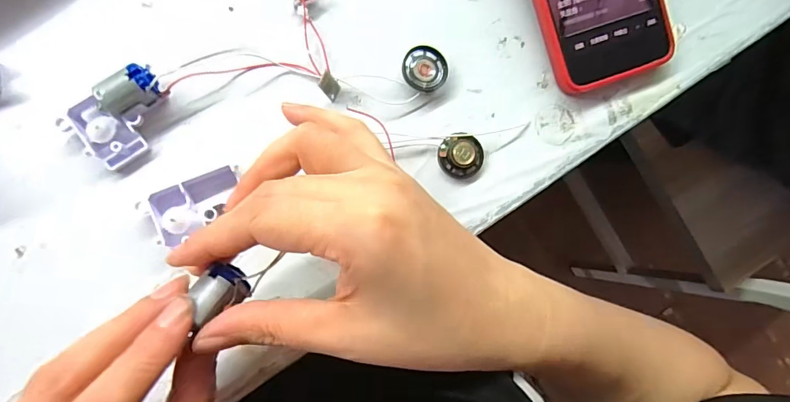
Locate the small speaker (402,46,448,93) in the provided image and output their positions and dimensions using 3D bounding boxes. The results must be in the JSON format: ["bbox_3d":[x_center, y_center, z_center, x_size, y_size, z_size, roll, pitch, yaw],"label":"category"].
[{"bbox_3d":[0.017,-0.075,0.252,0.025,0.009,0.025,-2,85,-8],"label":"small speaker"}]

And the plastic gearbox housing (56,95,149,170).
[{"bbox_3d":[-0.145,-0.036,0.223,0.034,0.014,0.029,45,81,-2],"label":"plastic gearbox housing"}]

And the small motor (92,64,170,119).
[{"bbox_3d":[-0.133,-0.055,0.222,0.029,0.018,0.017,-31,90,-9],"label":"small motor"}]

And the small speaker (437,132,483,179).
[{"bbox_3d":[0.039,-0.026,0.251,0.026,0.009,0.025,1,85,-8],"label":"small speaker"}]

